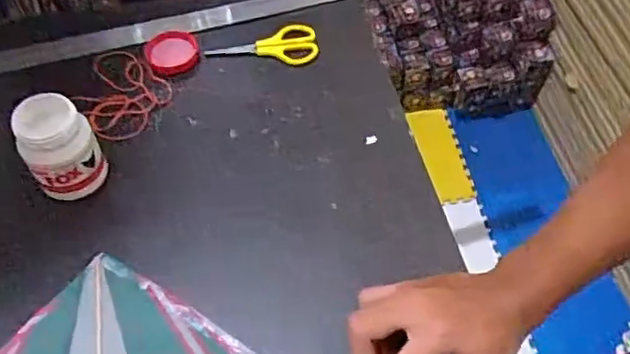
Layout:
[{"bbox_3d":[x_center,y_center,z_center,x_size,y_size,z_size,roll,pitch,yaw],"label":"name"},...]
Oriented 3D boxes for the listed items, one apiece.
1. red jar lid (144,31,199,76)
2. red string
[{"bbox_3d":[-0.148,-0.130,0.650,0.054,0.007,0.059,-1,56,1],"label":"red jar lid"},{"bbox_3d":[-0.199,-0.090,0.629,0.085,0.008,0.109,-32,61,-19],"label":"red string"}]

